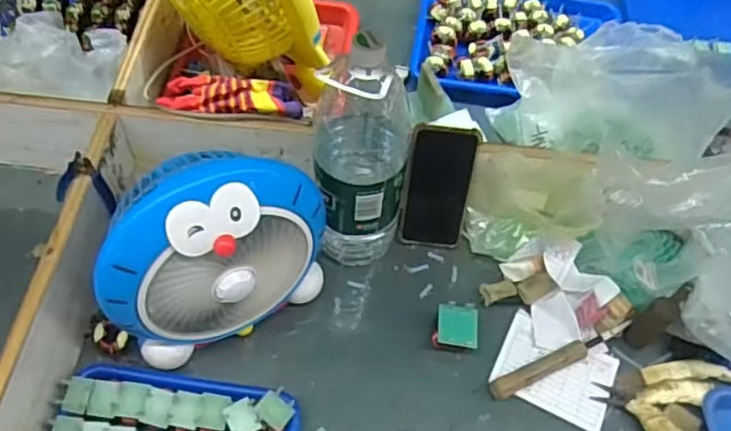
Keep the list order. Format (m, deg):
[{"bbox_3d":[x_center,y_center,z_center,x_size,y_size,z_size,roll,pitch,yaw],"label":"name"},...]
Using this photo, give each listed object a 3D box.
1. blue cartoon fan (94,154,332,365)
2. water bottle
[{"bbox_3d":[-0.157,0.033,0.668,0.230,0.209,0.121,-23,61,-17],"label":"blue cartoon fan"},{"bbox_3d":[-0.004,-0.055,0.704,0.101,0.325,0.089,5,57,0],"label":"water bottle"}]

